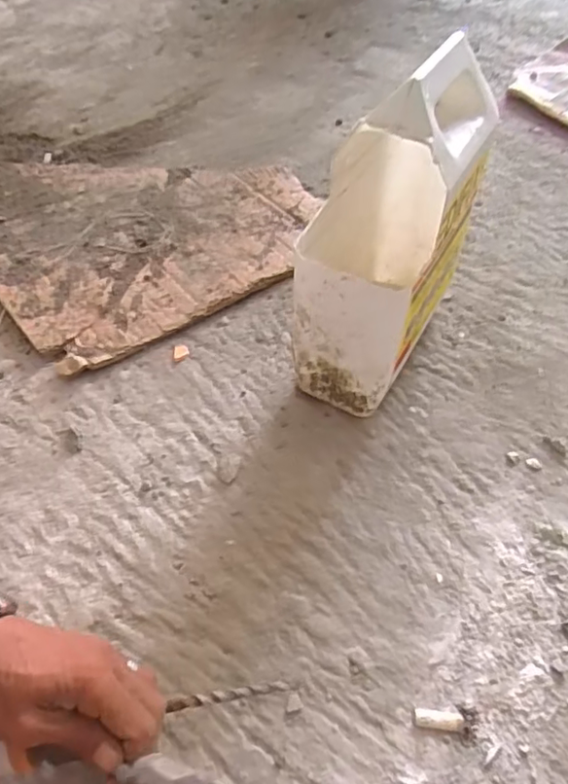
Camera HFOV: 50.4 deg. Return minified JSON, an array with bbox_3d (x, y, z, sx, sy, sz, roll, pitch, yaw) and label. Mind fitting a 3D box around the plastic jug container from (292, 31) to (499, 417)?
[{"bbox_3d":[0.095,-0.138,0.532,0.108,0.264,0.224,18,52,14],"label":"plastic jug container"}]

